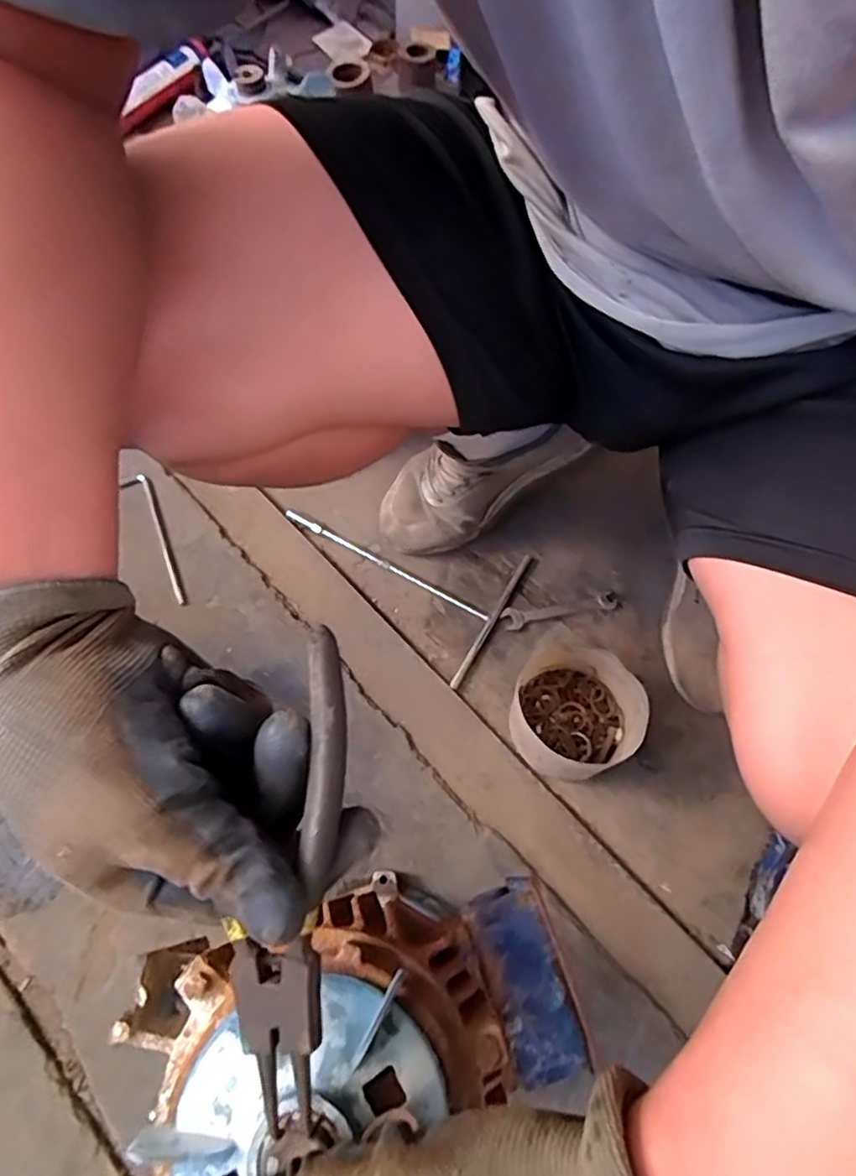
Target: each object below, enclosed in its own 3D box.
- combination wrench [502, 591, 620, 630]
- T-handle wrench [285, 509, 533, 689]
[{"bbox_3d":[0.154,0.024,0.748,0.135,0.008,0.024,-13,64,-4],"label":"combination wrench"},{"bbox_3d":[-0.044,-0.030,0.769,0.285,0.017,0.178,28,68,15],"label":"T-handle wrench"}]

